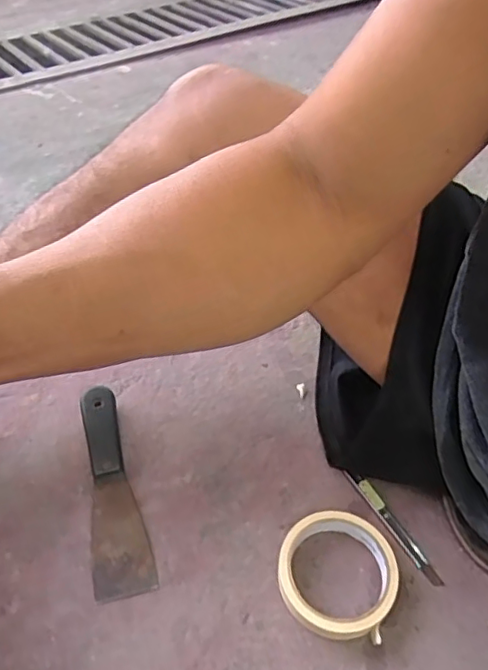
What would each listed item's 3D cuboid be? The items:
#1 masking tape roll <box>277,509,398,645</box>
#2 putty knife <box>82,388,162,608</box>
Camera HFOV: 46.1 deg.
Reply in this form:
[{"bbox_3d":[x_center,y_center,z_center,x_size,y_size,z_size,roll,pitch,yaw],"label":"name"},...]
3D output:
[{"bbox_3d":[0.073,0.189,0.455,0.091,0.020,0.094,2,47,1],"label":"masking tape roll"},{"bbox_3d":[-0.122,0.129,0.515,0.047,0.021,0.202,-12,48,-13],"label":"putty knife"}]

